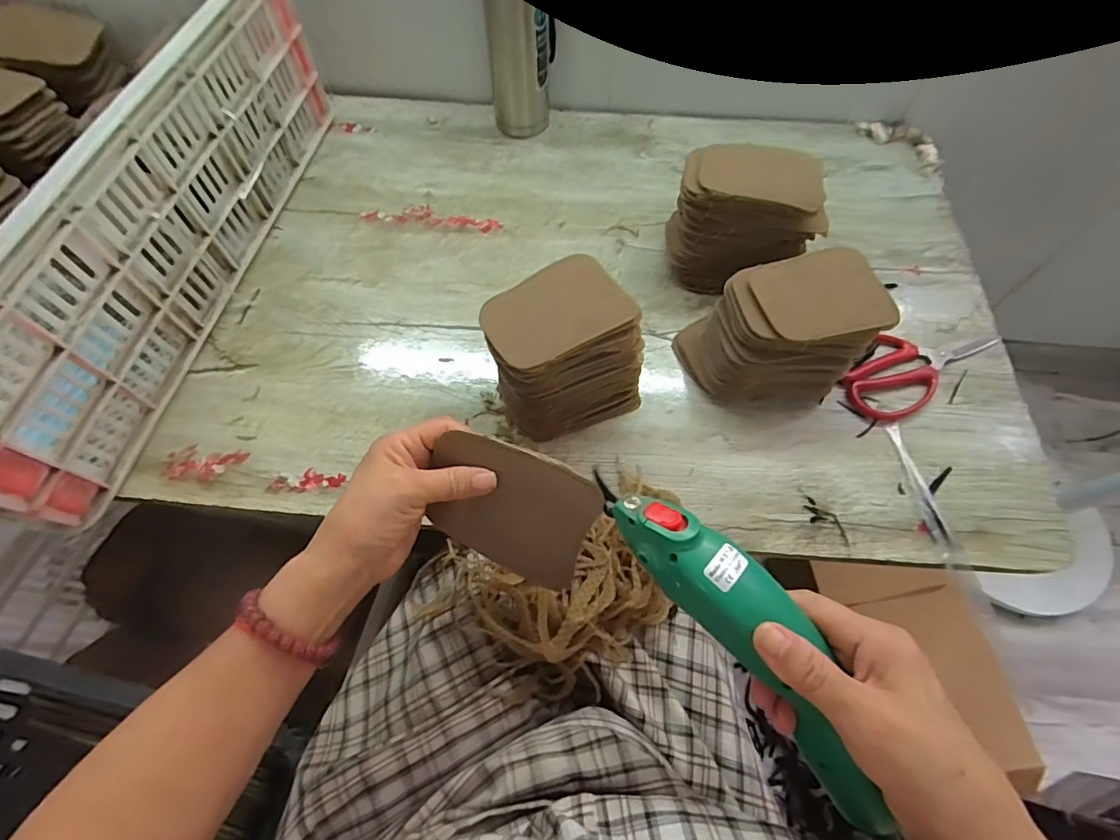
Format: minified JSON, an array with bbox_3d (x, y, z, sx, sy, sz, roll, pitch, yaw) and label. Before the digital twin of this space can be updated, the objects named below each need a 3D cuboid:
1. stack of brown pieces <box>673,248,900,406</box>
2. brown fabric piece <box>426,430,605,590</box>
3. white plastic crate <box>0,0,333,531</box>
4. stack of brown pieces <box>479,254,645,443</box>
[{"bbox_3d":[0.210,-0.083,0.476,0.166,0.105,0.102,-5,64,-3],"label":"stack of brown pieces"},{"bbox_3d":[-0.034,0.055,0.324,0.110,0.004,0.079,25,110,10],"label":"brown fabric piece"},{"bbox_3d":[-0.561,-0.245,0.494,0.439,0.196,0.614,8,64,3],"label":"white plastic crate"},{"bbox_3d":[0.003,-0.059,0.455,0.124,0.114,0.105,-21,65,-11],"label":"stack of brown pieces"}]

